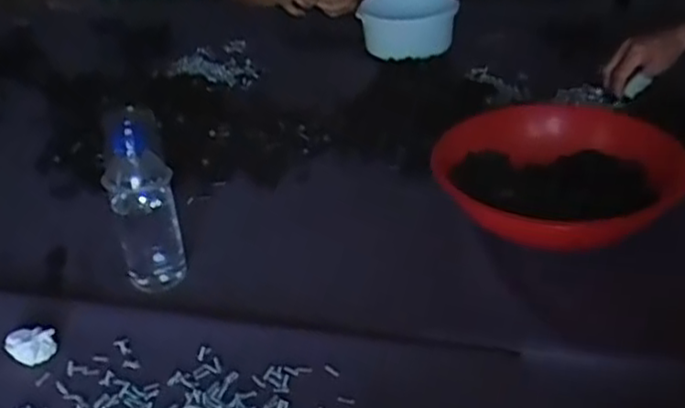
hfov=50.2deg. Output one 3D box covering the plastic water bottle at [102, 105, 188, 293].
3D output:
[{"bbox_3d":[-0.197,-0.002,0.727,0.055,0.200,0.062,-7,33,-6],"label":"plastic water bottle"}]

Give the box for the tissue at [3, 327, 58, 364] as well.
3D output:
[{"bbox_3d":[-0.272,0.125,0.640,0.039,0.022,0.031,-19,36,-22],"label":"tissue"}]

